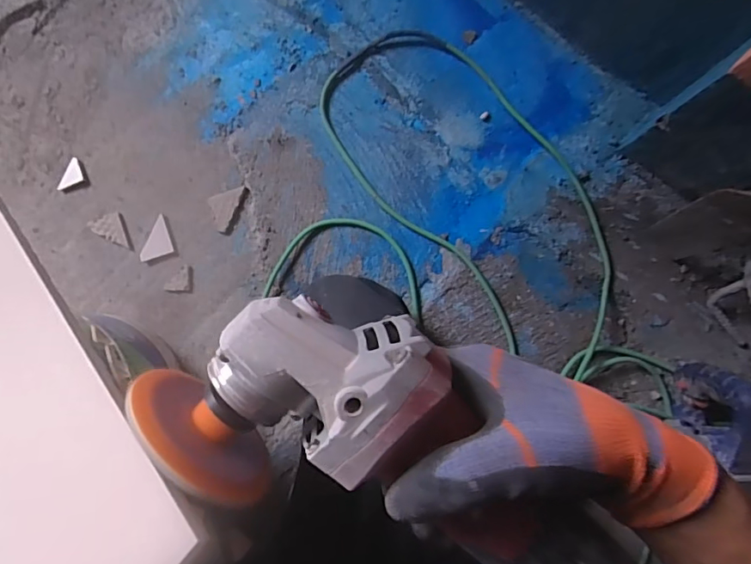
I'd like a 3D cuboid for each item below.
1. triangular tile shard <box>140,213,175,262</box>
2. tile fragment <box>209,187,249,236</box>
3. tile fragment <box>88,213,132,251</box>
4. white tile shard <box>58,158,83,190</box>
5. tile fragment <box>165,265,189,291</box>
[{"bbox_3d":[-0.327,-0.062,0.733,0.052,0.004,0.057,-18,89,7],"label":"triangular tile shard"},{"bbox_3d":[-0.210,-0.104,0.734,0.059,0.007,0.058,-18,88,7],"label":"tile fragment"},{"bbox_3d":[-0.399,-0.071,0.750,0.046,0.008,0.061,-23,88,7],"label":"tile fragment"},{"bbox_3d":[-0.455,-0.159,0.752,0.029,0.009,0.050,22,93,6],"label":"white tile shard"},{"bbox_3d":[-0.292,-0.005,0.736,0.034,0.006,0.038,1,91,7],"label":"tile fragment"}]

